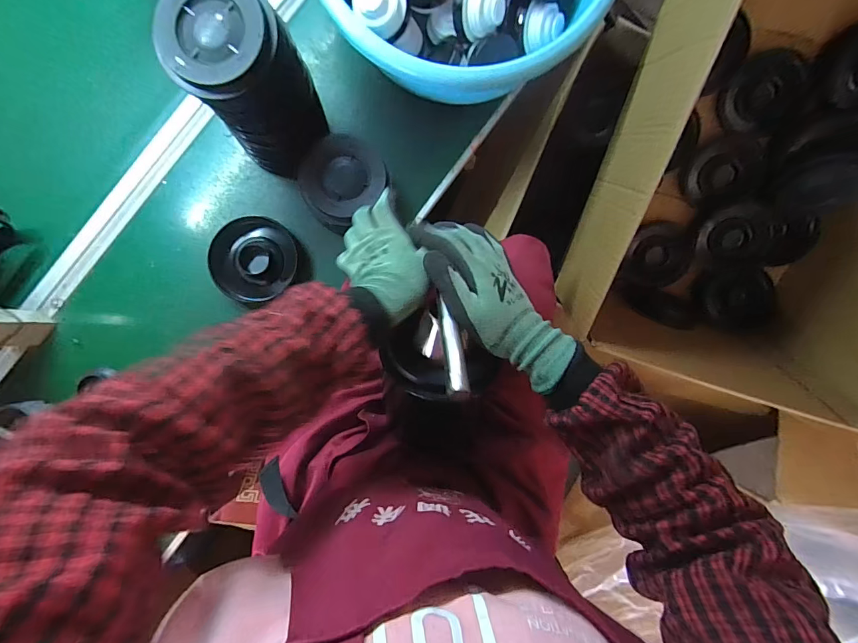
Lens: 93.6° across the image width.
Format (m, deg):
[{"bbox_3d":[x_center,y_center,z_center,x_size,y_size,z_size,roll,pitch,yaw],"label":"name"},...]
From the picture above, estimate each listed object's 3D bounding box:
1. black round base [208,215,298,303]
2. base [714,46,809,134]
[{"bbox_3d":[-0.251,-0.089,0.583,0.114,0.025,0.118,0,89,-2],"label":"black round base"},{"bbox_3d":[0.531,-0.362,0.645,0.112,0.115,0.031,28,44,-14],"label":"base"}]

